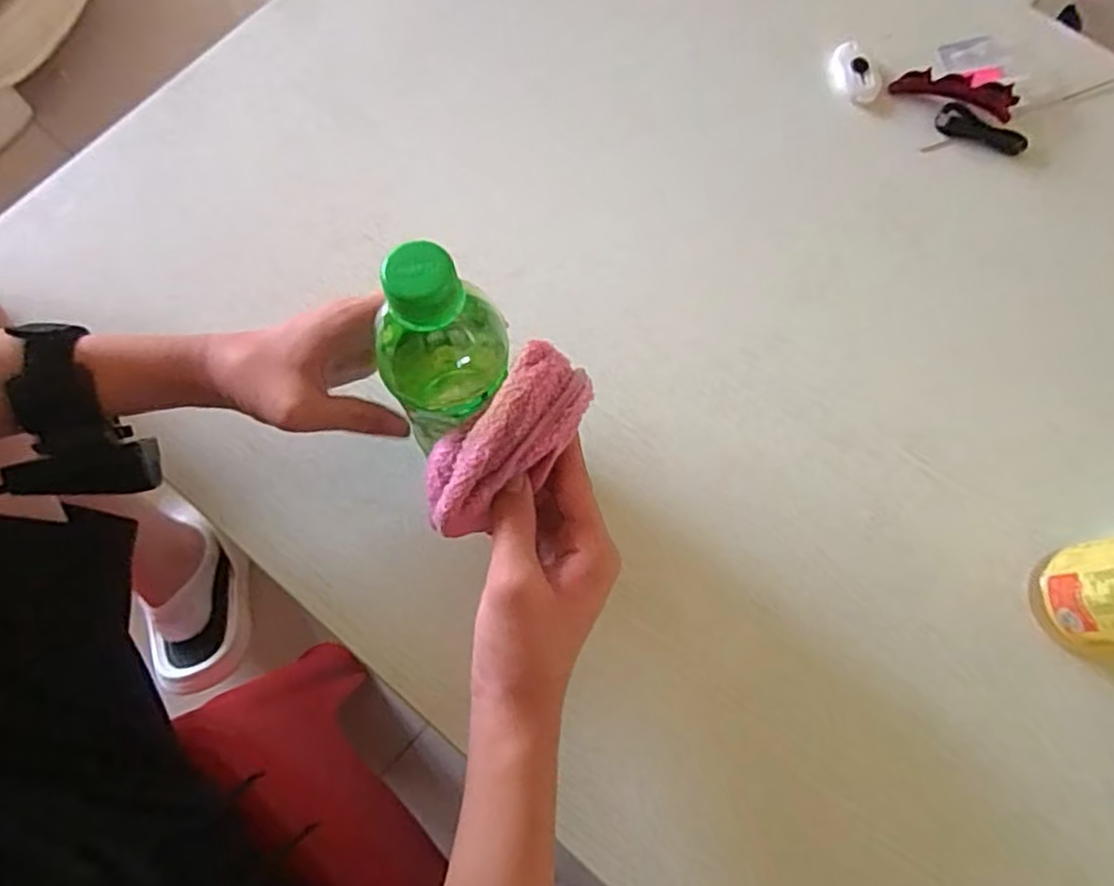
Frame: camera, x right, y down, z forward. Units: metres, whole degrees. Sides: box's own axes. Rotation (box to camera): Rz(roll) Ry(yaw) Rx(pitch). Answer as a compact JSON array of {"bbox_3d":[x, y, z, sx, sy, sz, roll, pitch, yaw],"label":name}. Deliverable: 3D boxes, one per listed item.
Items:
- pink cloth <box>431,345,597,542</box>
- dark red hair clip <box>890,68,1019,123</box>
[{"bbox_3d":[-0.027,0.000,0.335,0.047,0.026,0.100,42,92,13],"label":"pink cloth"},{"bbox_3d":[0.317,-0.281,0.559,0.091,0.015,0.028,24,74,8],"label":"dark red hair clip"}]

